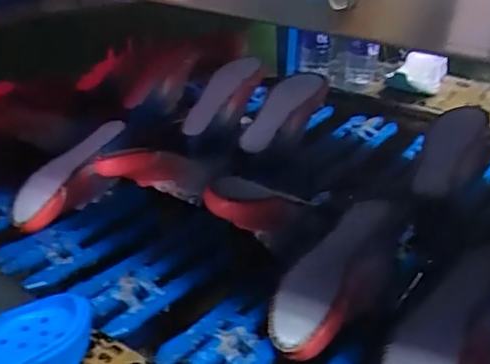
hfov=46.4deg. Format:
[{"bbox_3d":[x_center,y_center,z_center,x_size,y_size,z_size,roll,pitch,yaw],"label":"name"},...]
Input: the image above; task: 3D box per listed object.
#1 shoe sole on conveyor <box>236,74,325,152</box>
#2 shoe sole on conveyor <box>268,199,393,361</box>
[{"bbox_3d":[0.053,-0.118,0.918,0.055,0.031,0.171,27,68,38],"label":"shoe sole on conveyor"},{"bbox_3d":[0.093,0.092,0.606,0.074,0.028,0.205,20,52,30],"label":"shoe sole on conveyor"}]

